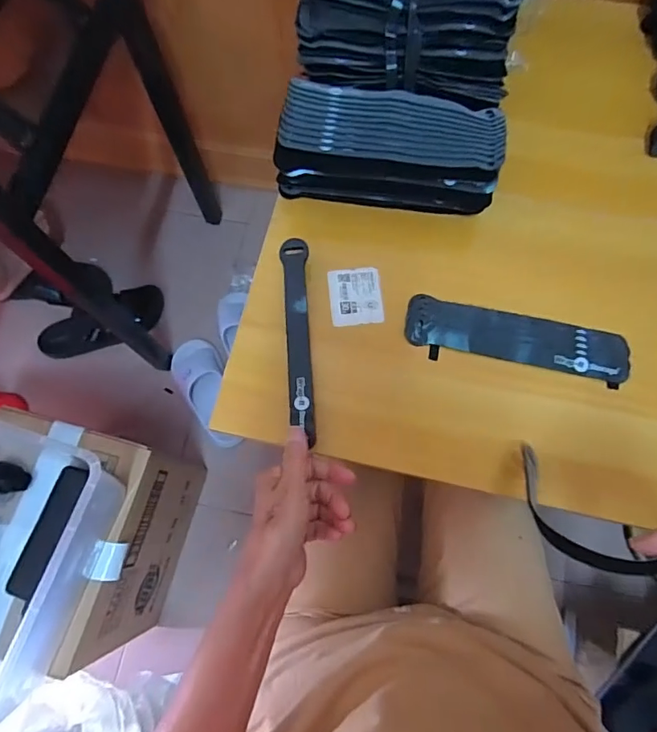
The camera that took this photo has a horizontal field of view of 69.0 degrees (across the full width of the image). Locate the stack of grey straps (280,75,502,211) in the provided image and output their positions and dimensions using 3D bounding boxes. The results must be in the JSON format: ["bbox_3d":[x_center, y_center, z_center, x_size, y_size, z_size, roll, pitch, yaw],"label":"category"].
[{"bbox_3d":[0.058,-0.206,0.460,0.205,0.065,0.089,8,74,4],"label":"stack of grey straps"}]

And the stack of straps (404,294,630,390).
[{"bbox_3d":[0.172,-0.024,0.442,0.199,0.006,0.053,11,74,5],"label":"stack of straps"}]

